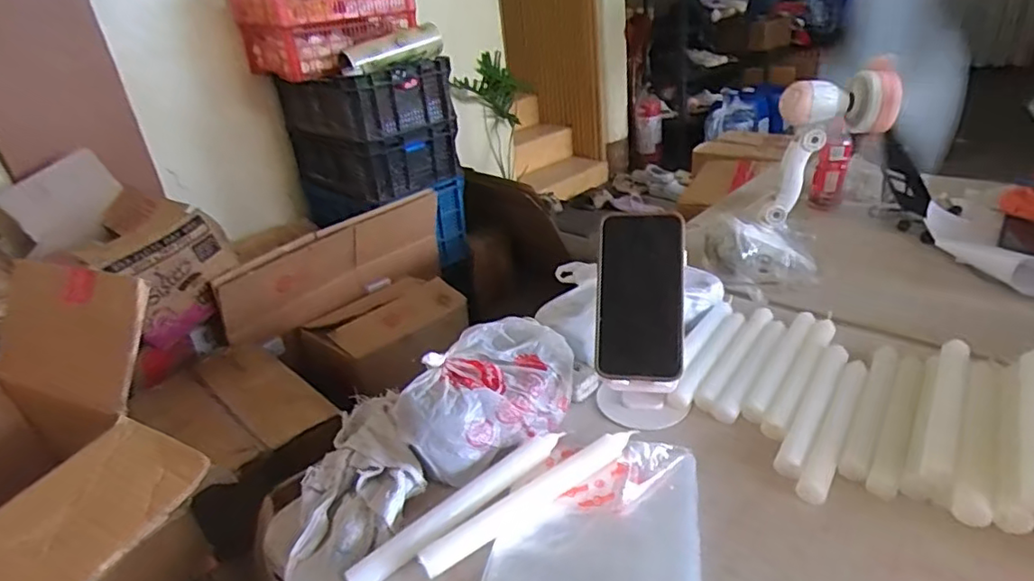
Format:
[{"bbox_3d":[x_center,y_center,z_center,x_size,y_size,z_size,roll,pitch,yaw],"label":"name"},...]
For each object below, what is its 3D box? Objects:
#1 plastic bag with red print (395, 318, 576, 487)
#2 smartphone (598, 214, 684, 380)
[{"bbox_3d":[-0.030,0.099,0.569,0.175,0.070,0.108,-28,34,-32],"label":"plastic bag with red print"},{"bbox_3d":[0.116,0.004,0.553,0.079,0.159,0.007,0,-12,22],"label":"smartphone"}]

